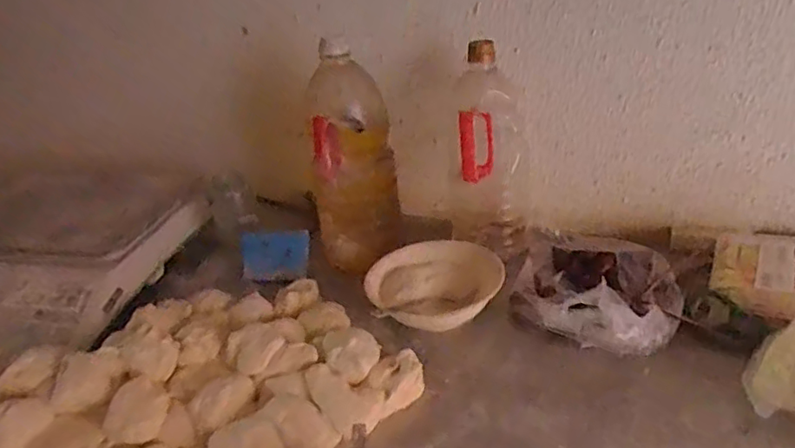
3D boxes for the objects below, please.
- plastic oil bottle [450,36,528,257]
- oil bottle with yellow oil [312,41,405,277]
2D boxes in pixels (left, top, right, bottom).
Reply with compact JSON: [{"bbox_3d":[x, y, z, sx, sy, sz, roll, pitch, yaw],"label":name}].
[{"bbox_3d":[0.123,-0.100,0.828,0.108,0.262,0.108,-1,28,13],"label":"plastic oil bottle"},{"bbox_3d":[-0.070,-0.081,0.819,0.116,0.278,0.090,-24,32,-30],"label":"oil bottle with yellow oil"}]

